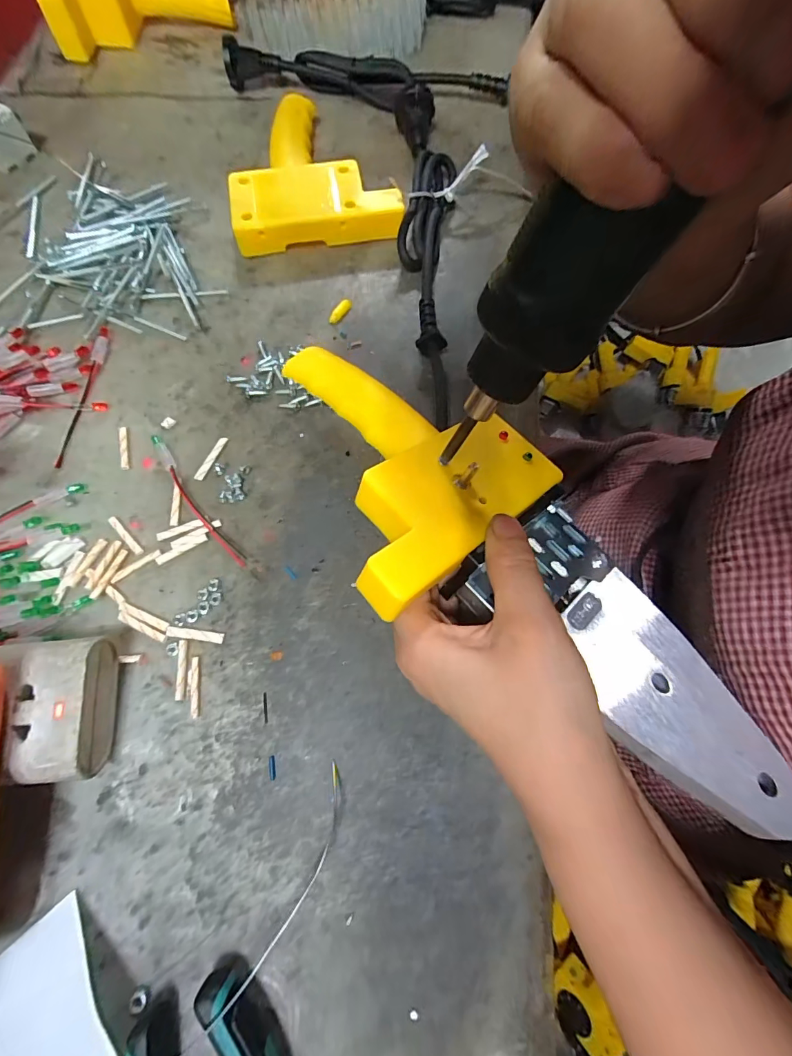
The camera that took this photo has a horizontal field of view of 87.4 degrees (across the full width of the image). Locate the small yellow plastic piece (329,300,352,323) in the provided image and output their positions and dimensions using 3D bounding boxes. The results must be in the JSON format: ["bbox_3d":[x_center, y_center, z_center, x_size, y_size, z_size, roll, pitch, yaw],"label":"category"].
[{"bbox_3d":[-0.040,-0.156,0.299,0.009,0.004,0.021,35,74,10],"label":"small yellow plastic piece"}]

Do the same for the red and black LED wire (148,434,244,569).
[{"bbox_3d":[-0.123,-0.017,0.252,0.009,0.005,0.105,-36,75,-12],"label":"red and black LED wire"}]

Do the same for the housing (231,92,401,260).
[{"bbox_3d":[-0.070,-0.288,0.332,0.120,0.027,0.148,-10,71,-4],"label":"housing"}]

